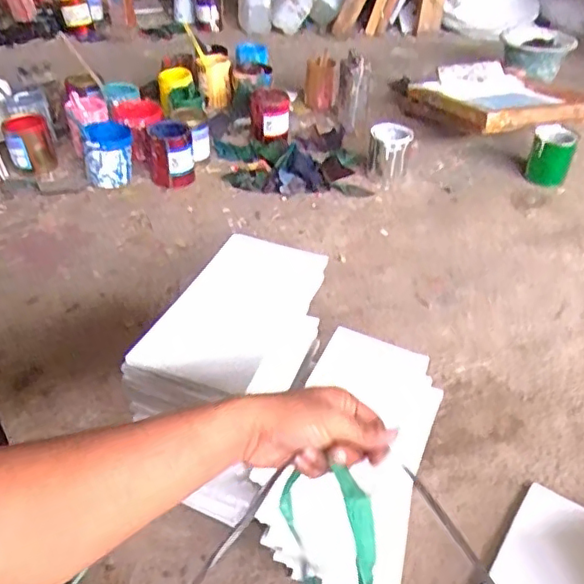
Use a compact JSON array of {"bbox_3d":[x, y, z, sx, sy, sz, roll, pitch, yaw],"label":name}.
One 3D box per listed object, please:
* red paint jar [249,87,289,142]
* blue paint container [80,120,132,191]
[{"bbox_3d":[-0.064,-0.504,1.675,0.108,0.127,0.106,-3,41,-5],"label":"red paint jar"},{"bbox_3d":[-0.453,-0.345,1.471,0.106,0.127,0.106,0,40,-2],"label":"blue paint container"}]

